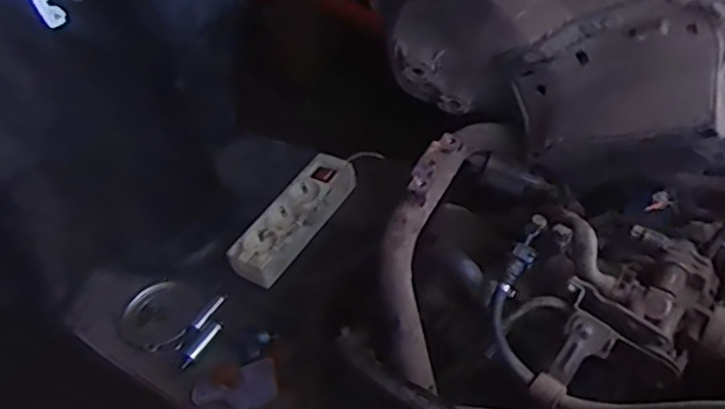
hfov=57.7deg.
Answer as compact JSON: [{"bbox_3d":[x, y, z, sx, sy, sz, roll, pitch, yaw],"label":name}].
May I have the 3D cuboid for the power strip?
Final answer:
[{"bbox_3d":[-0.082,0.015,0.792,0.063,0.032,0.192,24,55,23],"label":"power strip"}]

